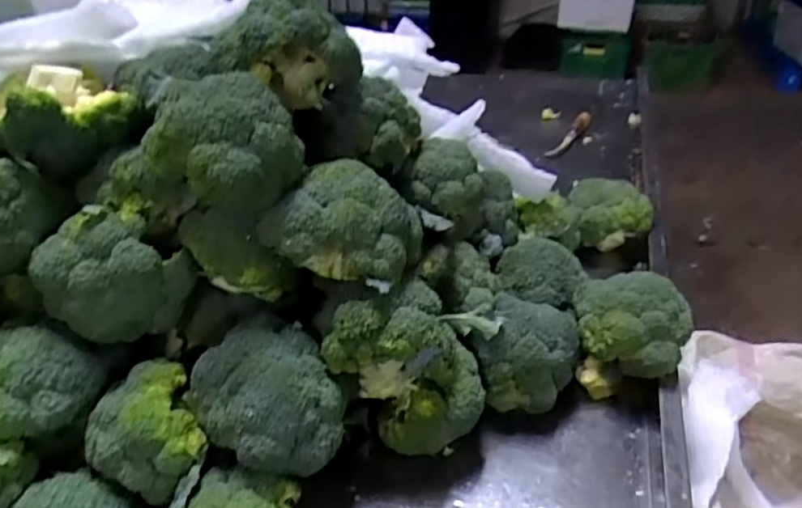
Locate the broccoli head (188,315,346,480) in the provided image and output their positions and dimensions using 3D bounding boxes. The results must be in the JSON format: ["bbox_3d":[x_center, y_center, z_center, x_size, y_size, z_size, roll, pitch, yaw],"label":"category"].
[{"bbox_3d":[-0.112,0.119,0.525,0.109,0.085,0.108,-1,33,1],"label":"broccoli head"}]

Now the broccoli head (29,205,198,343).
[{"bbox_3d":[-0.246,0.018,0.535,0.091,0.105,0.094,13,36,22],"label":"broccoli head"}]

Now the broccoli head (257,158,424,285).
[{"bbox_3d":[-0.050,-0.023,0.552,0.131,0.089,0.094,0,33,4],"label":"broccoli head"}]

